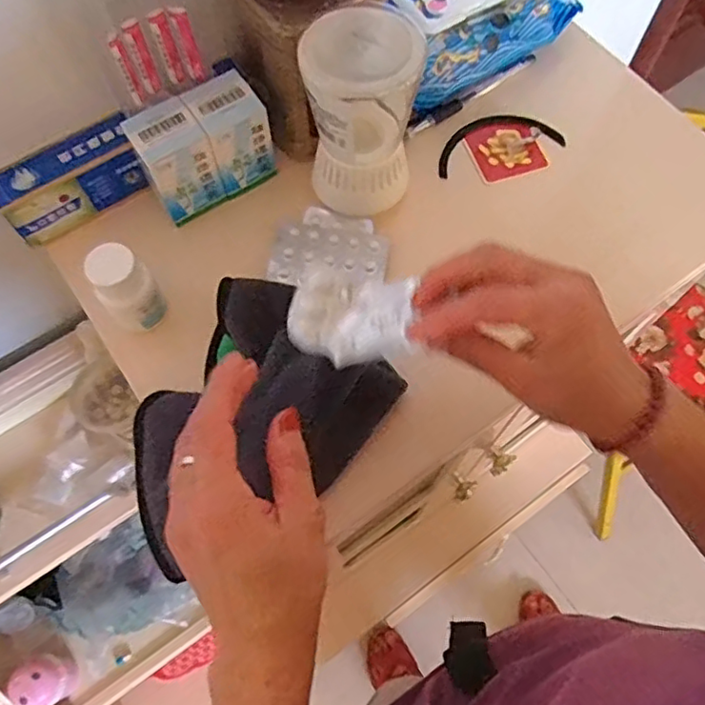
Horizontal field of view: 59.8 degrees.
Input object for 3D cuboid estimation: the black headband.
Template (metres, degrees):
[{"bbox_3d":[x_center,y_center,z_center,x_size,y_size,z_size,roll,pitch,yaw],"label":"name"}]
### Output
[{"bbox_3d":[0.118,-0.177,0.504,0.106,0.012,0.049,-19,68,-8],"label":"black headband"}]

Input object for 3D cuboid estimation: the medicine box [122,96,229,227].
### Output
[{"bbox_3d":[-0.129,-0.139,0.449,0.046,0.072,0.045,-31,70,-13],"label":"medicine box"}]

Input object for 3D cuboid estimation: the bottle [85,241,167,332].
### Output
[{"bbox_3d":[-0.150,-0.038,0.416,0.036,0.077,0.034,-39,72,-15],"label":"bottle"}]

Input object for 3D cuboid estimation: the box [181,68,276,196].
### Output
[{"bbox_3d":[-0.090,-0.162,0.457,0.046,0.070,0.046,-29,70,-12],"label":"box"}]

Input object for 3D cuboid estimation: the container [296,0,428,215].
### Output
[{"bbox_3d":[0.007,-0.163,0.420,0.069,0.123,0.073,0,67,0],"label":"container"}]

